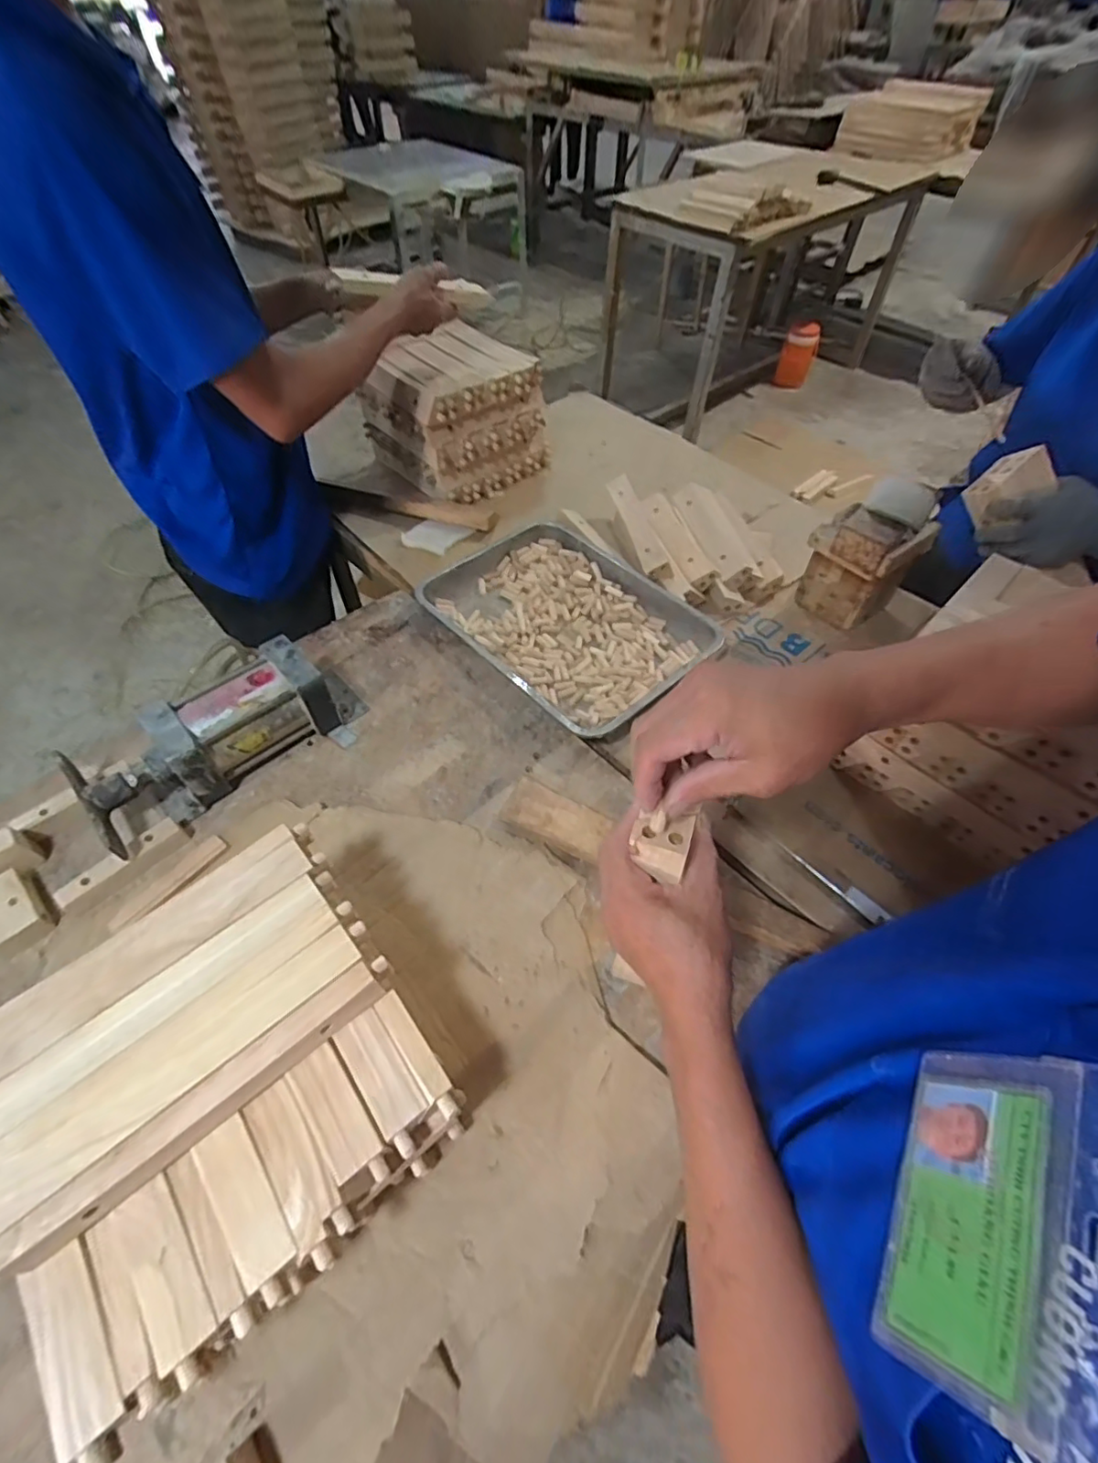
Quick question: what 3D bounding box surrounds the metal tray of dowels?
[{"bbox_3d":[0.024,-0.168,0.875,0.396,0.037,0.298,38,62,25],"label":"metal tray of dowels"}]

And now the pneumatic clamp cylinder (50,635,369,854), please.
[{"bbox_3d":[-0.380,0.003,0.696,0.310,0.106,0.130,-36,60,-24],"label":"pneumatic clamp cylinder"}]

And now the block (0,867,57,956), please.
[{"bbox_3d":[-0.549,0.186,0.598,0.077,0.031,0.052,37,61,25],"label":"block"}]

